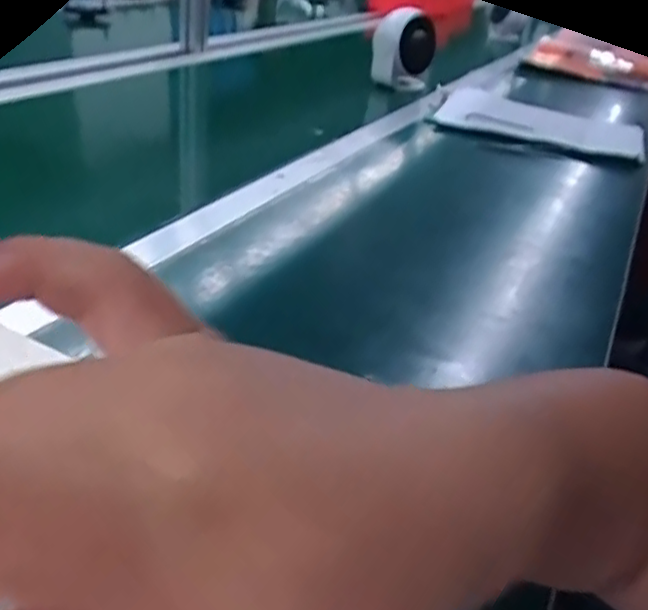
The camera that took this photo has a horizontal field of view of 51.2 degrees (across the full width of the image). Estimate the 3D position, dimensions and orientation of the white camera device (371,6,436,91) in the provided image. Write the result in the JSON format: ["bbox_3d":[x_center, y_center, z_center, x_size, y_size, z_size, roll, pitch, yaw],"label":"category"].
[{"bbox_3d":[0.140,-0.449,1.194,0.105,0.145,0.117,6,30,2],"label":"white camera device"}]

